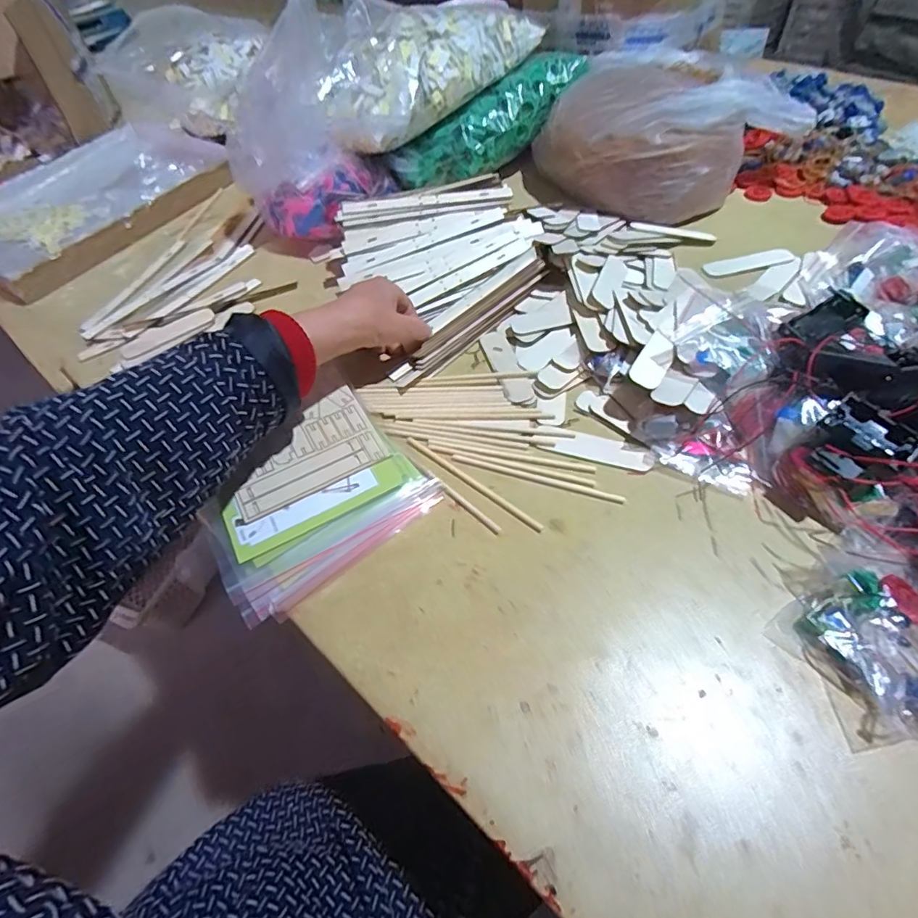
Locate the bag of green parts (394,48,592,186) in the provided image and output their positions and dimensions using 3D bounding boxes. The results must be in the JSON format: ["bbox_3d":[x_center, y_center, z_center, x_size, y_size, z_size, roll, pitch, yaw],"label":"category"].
[{"bbox_3d":[0.043,-0.445,0.677,0.297,0.092,0.064,-37,59,-19],"label":"bag of green parts"}]

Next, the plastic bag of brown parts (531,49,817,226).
[{"bbox_3d":[0.267,-0.428,0.668,0.288,0.122,0.229,-26,56,-13],"label":"plastic bag of brown parts"}]

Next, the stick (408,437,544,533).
[{"bbox_3d":[0.011,0.020,0.437,0.148,0.005,0.007,33,63,25],"label":"stick"}]

